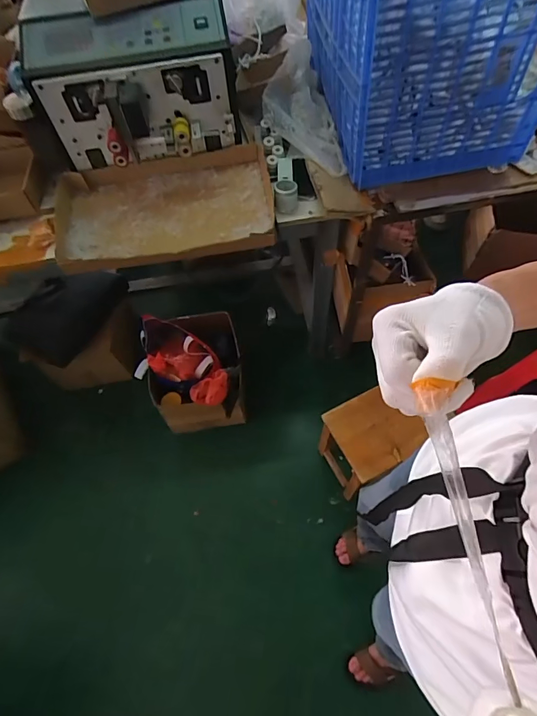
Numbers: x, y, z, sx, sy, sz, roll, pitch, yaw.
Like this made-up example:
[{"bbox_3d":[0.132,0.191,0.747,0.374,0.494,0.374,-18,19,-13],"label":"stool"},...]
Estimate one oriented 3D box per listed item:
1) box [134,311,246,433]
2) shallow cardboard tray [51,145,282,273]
[{"bbox_3d":[-0.248,0.047,1.330,0.314,0.282,0.352,-10,60,-1],"label":"box"},{"bbox_3d":[-0.247,-0.356,0.962,0.512,0.084,0.281,-6,60,1],"label":"shallow cardboard tray"}]

